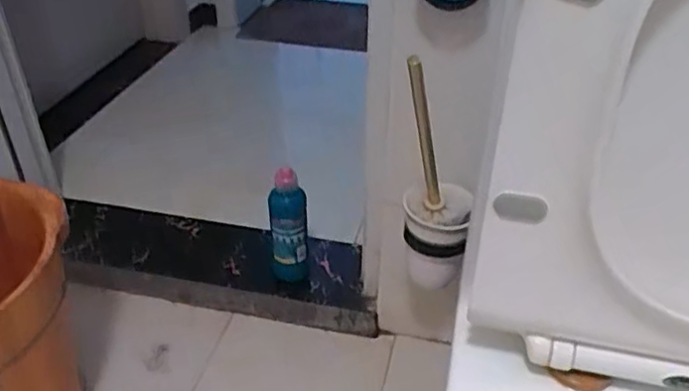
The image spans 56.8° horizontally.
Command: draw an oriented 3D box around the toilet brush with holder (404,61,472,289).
[{"bbox_3d":[0.125,-0.019,0.843,0.090,0.345,0.090,8,37,11],"label":"toilet brush with holder"}]

